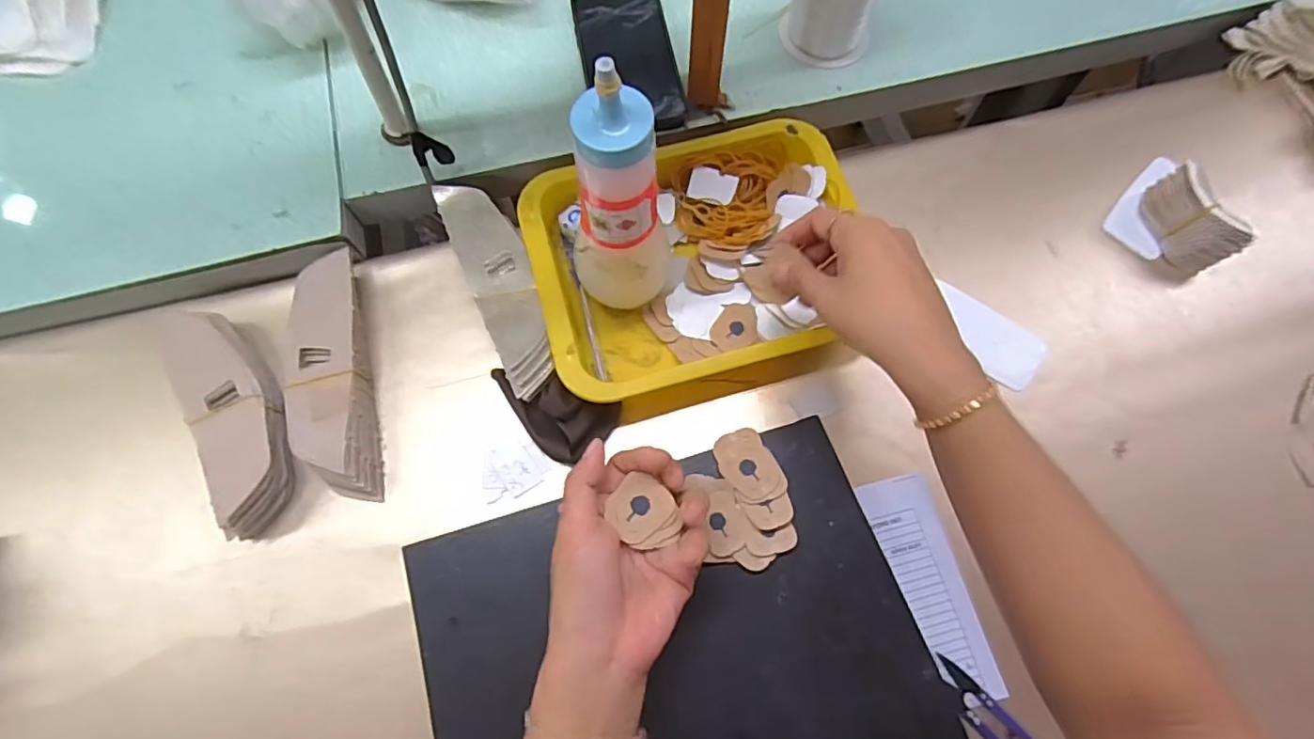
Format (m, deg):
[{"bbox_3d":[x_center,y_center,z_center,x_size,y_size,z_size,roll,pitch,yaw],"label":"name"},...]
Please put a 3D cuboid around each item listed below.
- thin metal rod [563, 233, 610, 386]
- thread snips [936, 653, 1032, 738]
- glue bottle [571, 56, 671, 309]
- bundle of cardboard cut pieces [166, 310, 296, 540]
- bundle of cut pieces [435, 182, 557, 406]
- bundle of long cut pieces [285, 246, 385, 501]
[{"bbox_3d":[-0.057,-0.049,0.475,0.007,0.005,0.124,-15,73,-6],"label":"thin metal rod"},{"bbox_3d":[0.218,0.228,0.382,0.021,0.014,0.097,-43,78,-13],"label":"thread snips"},{"bbox_3d":[-0.024,-0.099,0.385,0.067,0.185,0.057,5,73,1],"label":"glue bottle"},{"bbox_3d":[-0.300,0.030,0.425,0.055,0.023,0.168,-24,75,-8],"label":"bundle of cardboard cut pieces"},{"bbox_3d":[-0.119,-0.066,0.465,0.048,0.035,0.183,-24,74,-8],"label":"bundle of cut pieces"},{"bbox_3d":[-0.239,0.005,0.438,0.049,0.037,0.180,-12,73,-5],"label":"bundle of long cut pieces"}]

